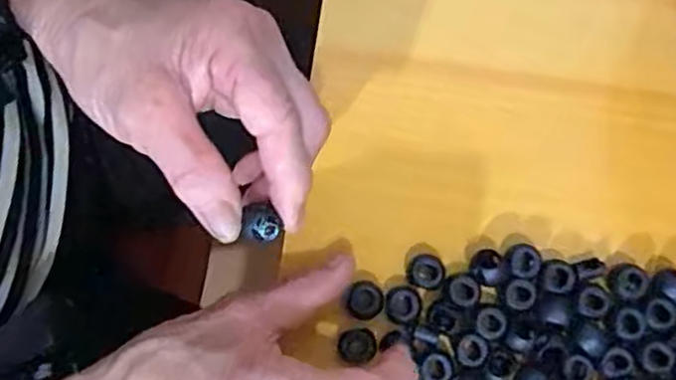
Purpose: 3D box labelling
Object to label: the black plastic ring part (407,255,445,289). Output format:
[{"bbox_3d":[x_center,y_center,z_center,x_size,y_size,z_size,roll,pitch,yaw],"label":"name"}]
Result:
[{"bbox_3d":[0.041,0.039,0.324,0.017,0.011,0.016,0,80,0],"label":"black plastic ring part"}]

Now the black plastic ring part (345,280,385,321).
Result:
[{"bbox_3d":[0.013,0.052,0.323,0.017,0.009,0.018,0,80,0],"label":"black plastic ring part"}]

